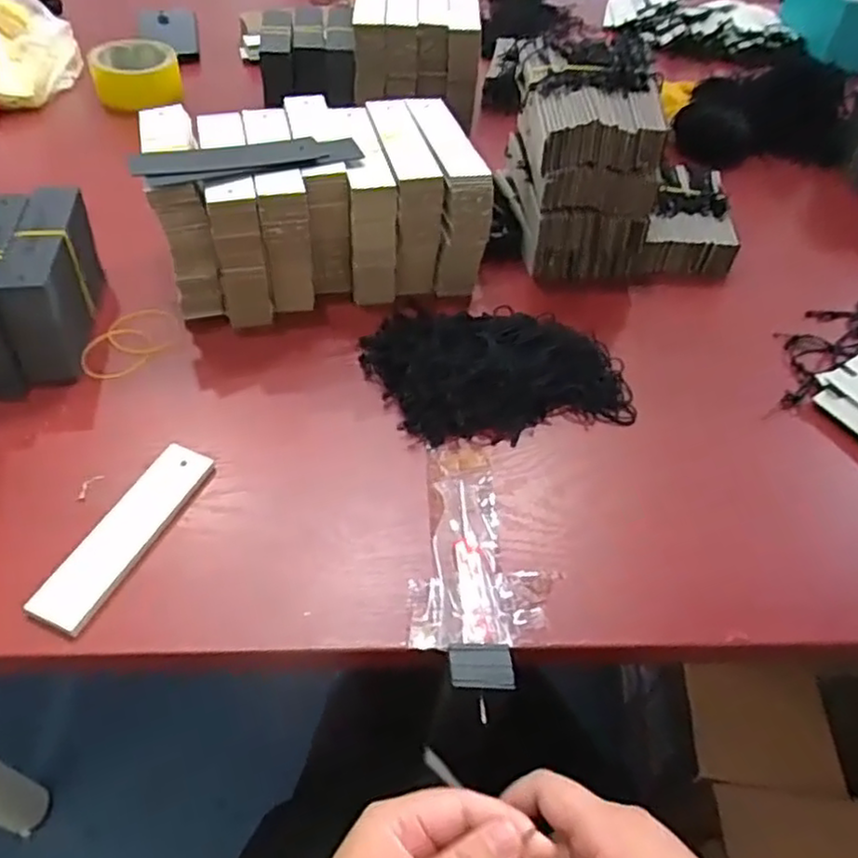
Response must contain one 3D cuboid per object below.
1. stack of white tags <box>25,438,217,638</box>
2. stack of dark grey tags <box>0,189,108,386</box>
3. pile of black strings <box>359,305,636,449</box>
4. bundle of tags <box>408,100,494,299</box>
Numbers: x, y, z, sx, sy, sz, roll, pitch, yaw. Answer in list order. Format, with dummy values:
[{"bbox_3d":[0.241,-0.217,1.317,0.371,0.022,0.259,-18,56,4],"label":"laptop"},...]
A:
[{"bbox_3d":[-0.176,0.059,0.398,0.034,0.013,0.126,19,50,13],"label":"stack of white tags"},{"bbox_3d":[-0.273,-0.105,0.501,0.034,0.080,0.136,-5,49,-8],"label":"stack of dark grey tags"},{"bbox_3d":[0.050,-0.056,0.496,0.188,0.043,0.136,-5,49,-8],"label":"pile of black strings"},{"bbox_3d":[0.013,-0.192,0.573,0.039,0.109,0.136,-9,49,-11],"label":"bundle of tags"}]

